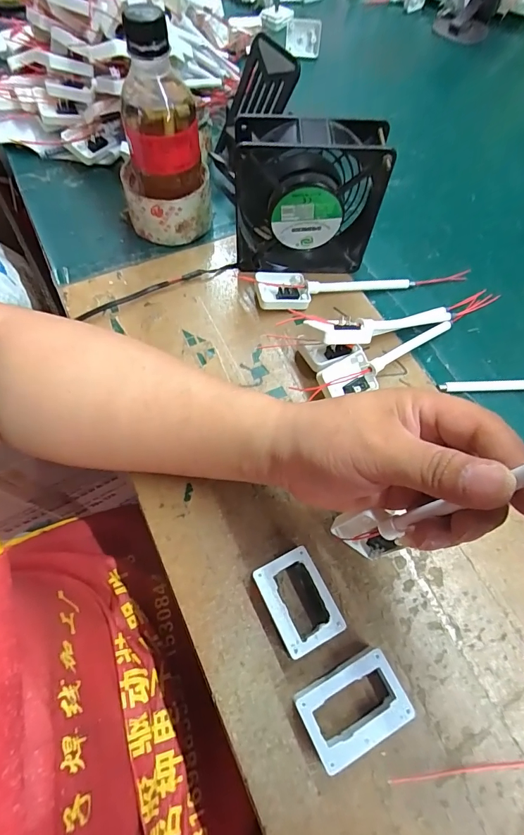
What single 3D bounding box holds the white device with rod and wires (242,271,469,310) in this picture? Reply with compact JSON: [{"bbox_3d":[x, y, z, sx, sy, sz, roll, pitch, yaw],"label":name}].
[{"bbox_3d":[0.094,-0.130,0.384,0.220,0.022,0.040,-9,66,-7],"label":"white device with rod and wires"}]

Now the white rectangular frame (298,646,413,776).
[{"bbox_3d":[0.054,0.171,0.239,0.061,0.017,0.041,-24,68,-13],"label":"white rectangular frame"}]

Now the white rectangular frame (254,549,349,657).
[{"bbox_3d":[0.023,0.120,0.262,0.040,0.016,0.057,-24,68,-13],"label":"white rectangular frame"}]

